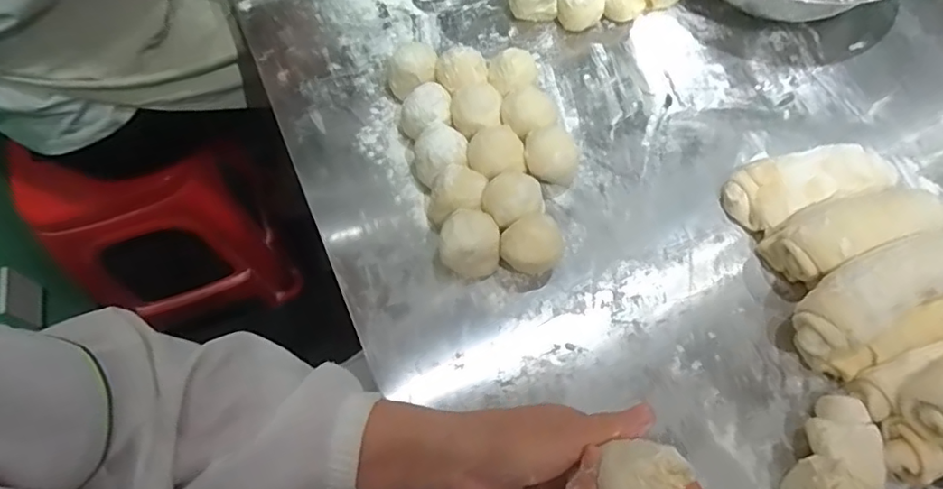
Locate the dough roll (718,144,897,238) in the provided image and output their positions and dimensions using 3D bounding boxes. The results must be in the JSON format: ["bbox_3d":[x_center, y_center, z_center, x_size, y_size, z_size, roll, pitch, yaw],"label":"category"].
[{"bbox_3d":[0.316,-0.058,0.535,0.147,0.038,0.064,-18,66,-8],"label":"dough roll"}]

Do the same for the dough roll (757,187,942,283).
[{"bbox_3d":[0.337,-0.015,0.496,0.132,0.063,0.062,-17,66,-8],"label":"dough roll"}]

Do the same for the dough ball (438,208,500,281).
[{"bbox_3d":[-0.002,-0.002,0.502,0.051,0.052,0.052,0,65,0],"label":"dough ball"}]

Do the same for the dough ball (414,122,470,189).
[{"bbox_3d":[-0.031,-0.083,0.544,0.054,0.049,0.049,-33,69,-14],"label":"dough ball"}]

